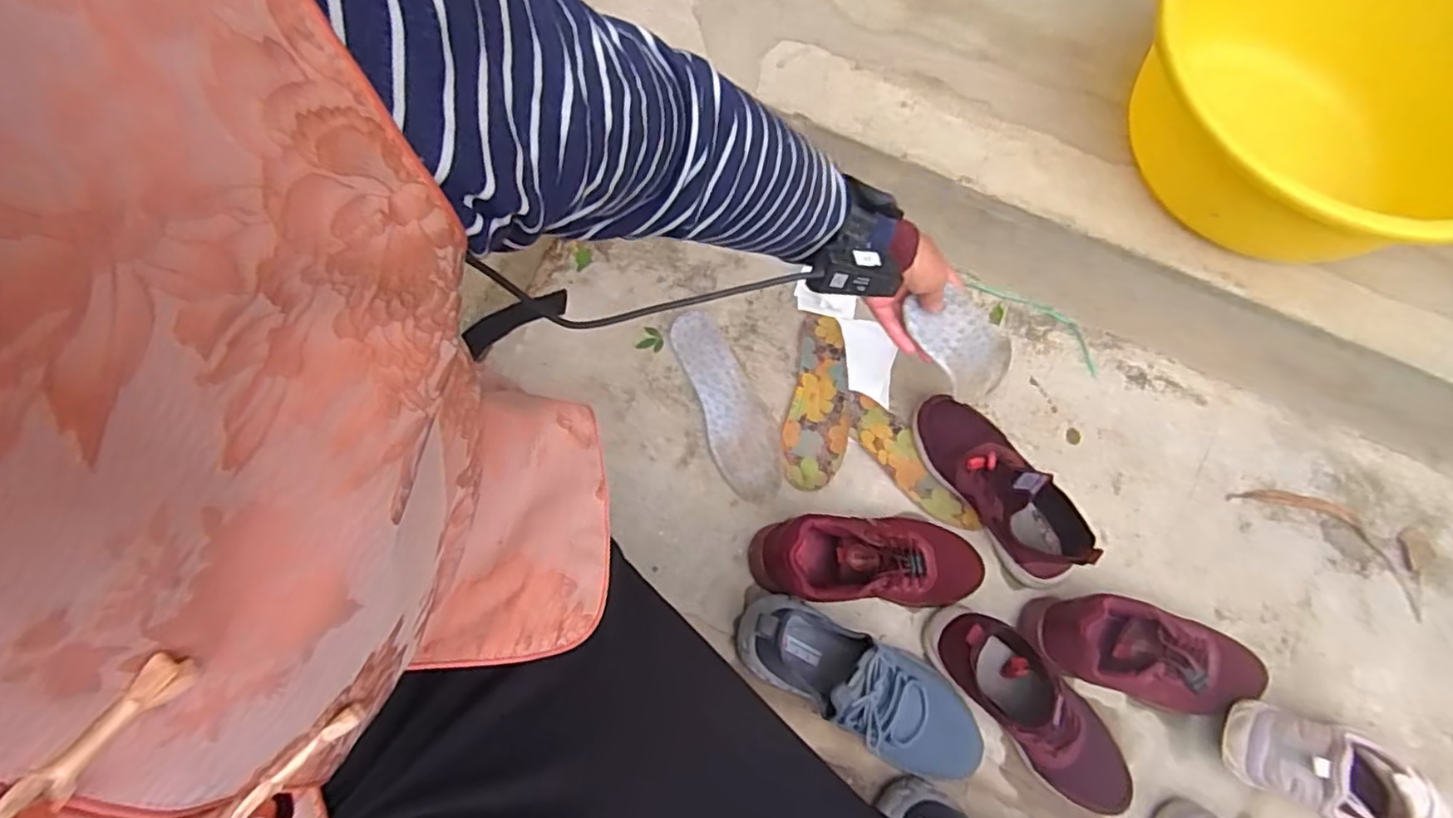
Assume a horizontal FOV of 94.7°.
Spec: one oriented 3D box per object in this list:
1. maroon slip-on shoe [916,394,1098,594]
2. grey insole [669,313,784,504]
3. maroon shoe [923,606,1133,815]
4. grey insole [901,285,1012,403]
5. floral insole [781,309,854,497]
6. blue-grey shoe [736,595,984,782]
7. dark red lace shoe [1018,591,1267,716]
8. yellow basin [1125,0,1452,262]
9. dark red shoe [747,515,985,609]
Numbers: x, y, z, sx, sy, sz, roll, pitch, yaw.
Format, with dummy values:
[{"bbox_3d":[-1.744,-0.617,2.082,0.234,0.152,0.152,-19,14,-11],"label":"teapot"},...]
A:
[{"bbox_3d":[0.312,0.085,0.763,0.091,0.109,0.244,-28,76,-11],"label":"maroon slip-on shoe"},{"bbox_3d":[0.004,-0.007,0.833,0.082,0.006,0.248,-19,76,-8],"label":"grey insole"},{"bbox_3d":[0.326,0.310,0.697,0.091,0.098,0.245,-41,79,-13],"label":"maroon shoe"},{"bbox_3d":[0.248,-0.059,0.695,0.034,0.230,0.078,43,102,35],"label":"grey insole"},{"bbox_3d":[0.118,-0.010,0.837,0.077,0.007,0.222,11,73,3],"label":"floral insole"},{"bbox_3d":[0.144,0.283,0.691,0.271,0.121,0.101,31,74,7],"label":"blue-grey shoe"},{"bbox_3d":[0.456,0.269,0.729,0.252,0.105,0.094,17,73,2],"label":"dark red lace shoe"},{"bbox_3d":[0.628,-0.331,0.728,0.329,0.176,0.385,-33,76,-14],"label":"yellow basin"},{"bbox_3d":[0.160,0.164,0.734,0.259,0.088,0.100,5,73,-1],"label":"dark red shoe"}]

